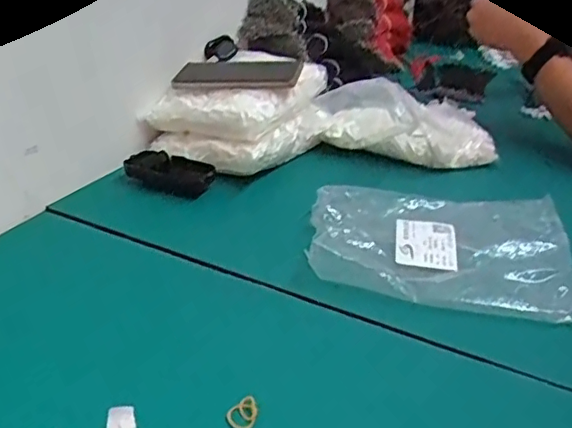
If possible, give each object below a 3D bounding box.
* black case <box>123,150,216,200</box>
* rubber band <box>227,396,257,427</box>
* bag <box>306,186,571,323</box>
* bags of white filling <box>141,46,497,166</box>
[{"bbox_3d":[-0.142,-0.048,0.695,0.108,0.037,0.032,15,32,20],"label":"black case"},{"bbox_3d":[-0.031,0.139,0.403,0.020,0.008,0.025,1,30,-4],"label":"rubber band"},{"bbox_3d":[0.154,0.026,0.581,0.247,0.030,0.187,10,30,10],"label":"bag"},{"bbox_3d":[0.054,-0.120,0.769,0.434,0.109,0.155,-4,30,-12],"label":"bags of white filling"}]

